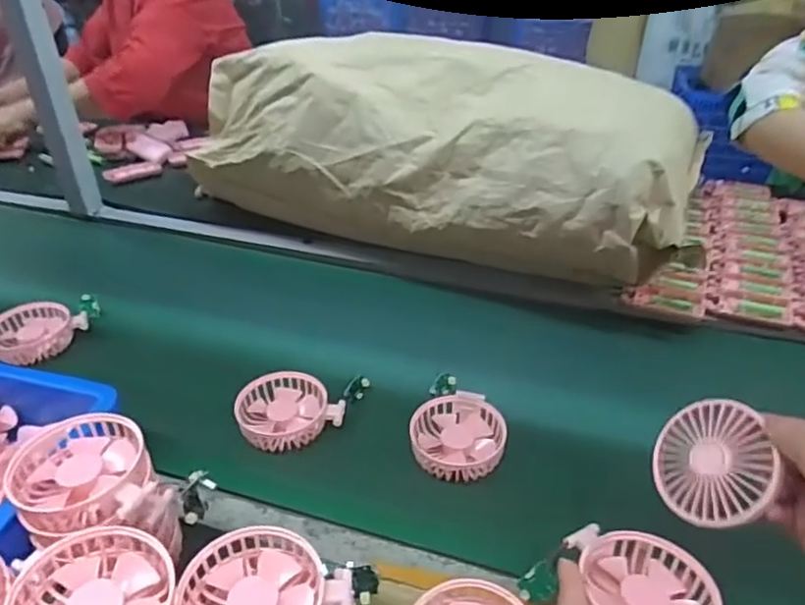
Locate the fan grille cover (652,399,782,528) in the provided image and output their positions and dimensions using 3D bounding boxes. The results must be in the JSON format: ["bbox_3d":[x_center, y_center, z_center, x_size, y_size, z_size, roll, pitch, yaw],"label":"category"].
[{"bbox_3d":[0.216,0.112,0.451,0.009,0.082,0.087,25,45,-32],"label":"fan grille cover"}]

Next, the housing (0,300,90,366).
[{"bbox_3d":[-0.446,0.033,0.765,0.097,0.031,0.088,14,37,21],"label":"housing"}]

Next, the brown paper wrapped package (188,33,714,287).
[{"bbox_3d":[0.057,-0.231,0.942,0.707,0.233,0.296,15,38,22],"label":"brown paper wrapped package"}]

